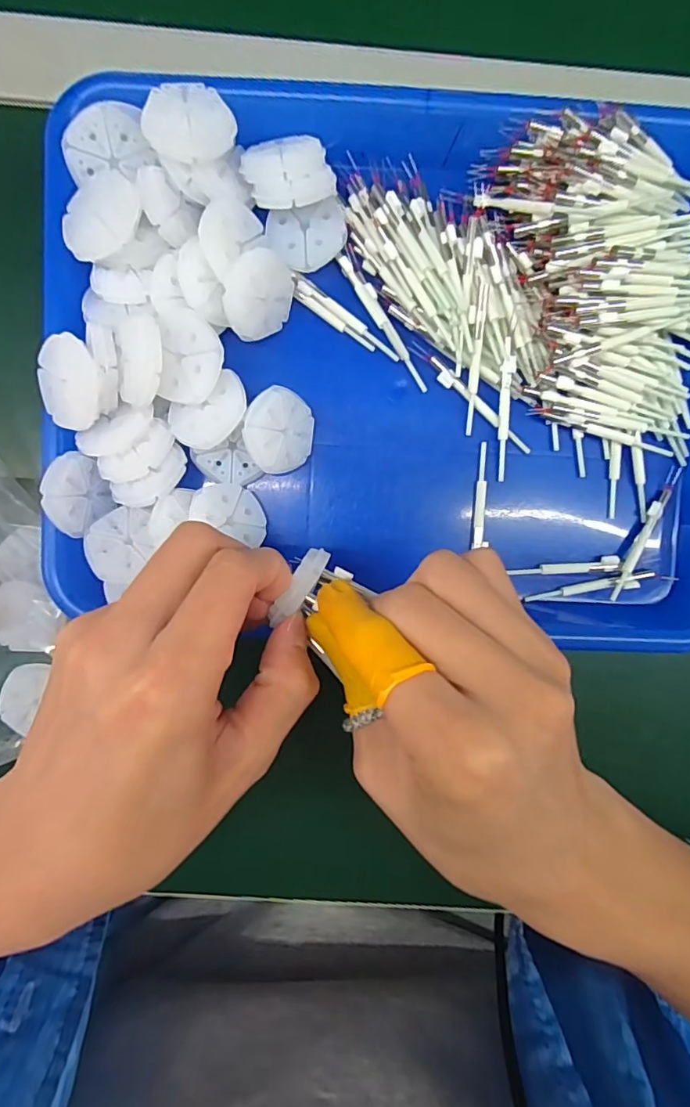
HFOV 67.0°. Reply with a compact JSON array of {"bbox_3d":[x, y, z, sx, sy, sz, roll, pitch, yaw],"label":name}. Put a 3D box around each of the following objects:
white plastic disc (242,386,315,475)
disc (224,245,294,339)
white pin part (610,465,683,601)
[{"bbox_3d":[-0.029,-0.057,0.245,0.036,0.004,0.037,-2,104,-39],"label":"white plastic disc"},{"bbox_3d":[-0.039,-0.117,0.239,0.006,0.035,0.038,34,96,30],"label":"disc"},{"bbox_3d":[0.153,-0.011,0.267,0.007,0.008,0.074,29,92,-3],"label":"white pin part"}]

